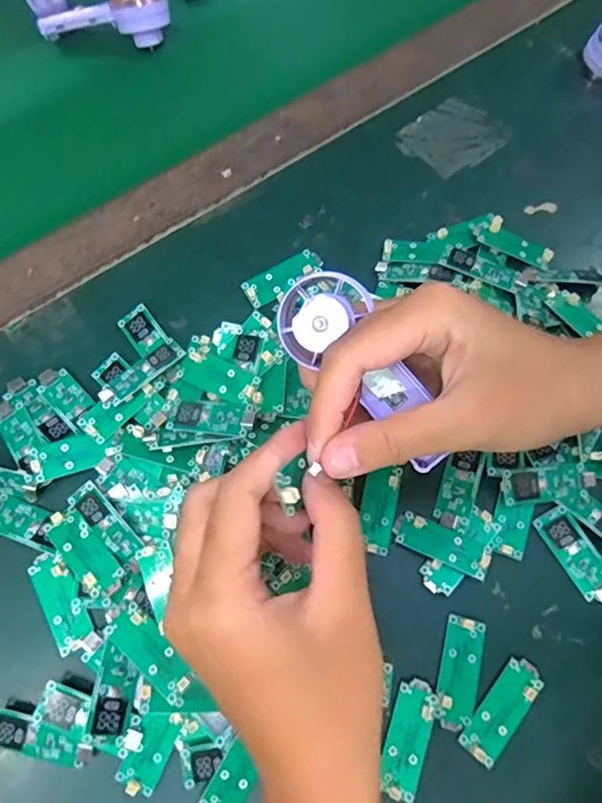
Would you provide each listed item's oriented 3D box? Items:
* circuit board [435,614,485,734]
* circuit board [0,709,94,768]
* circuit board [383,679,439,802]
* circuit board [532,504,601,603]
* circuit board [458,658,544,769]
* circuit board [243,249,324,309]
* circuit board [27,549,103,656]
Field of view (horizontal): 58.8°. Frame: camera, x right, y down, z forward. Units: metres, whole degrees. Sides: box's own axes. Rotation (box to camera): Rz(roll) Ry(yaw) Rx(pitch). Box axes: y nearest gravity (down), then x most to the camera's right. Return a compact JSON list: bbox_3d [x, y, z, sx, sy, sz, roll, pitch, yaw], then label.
[{"bbox_3d":[0.079,0.135,0.268,0.019,0.004,0.051,17,74,3],"label":"circuit board"},{"bbox_3d":[-0.123,0.159,0.253,0.049,0.004,0.017,15,89,-2],"label":"circuit board"},{"bbox_3d":[0.053,0.162,0.258,0.019,0.004,0.049,16,74,3],"label":"circuit board"},{"bbox_3d":[0.147,0.081,0.284,0.019,0.006,0.051,-29,77,-10],"label":"circuit board"},{"bbox_3d":[0.100,0.152,0.263,0.020,0.004,0.050,39,76,9],"label":"circuit board"},{"bbox_3d":[-0.010,-0.076,0.328,0.050,0.004,0.020,-30,75,-6],"label":"circuit board"},{"bbox_3d":[-0.120,0.102,0.270,0.022,0.009,0.053,-26,76,-9],"label":"circuit board"}]

